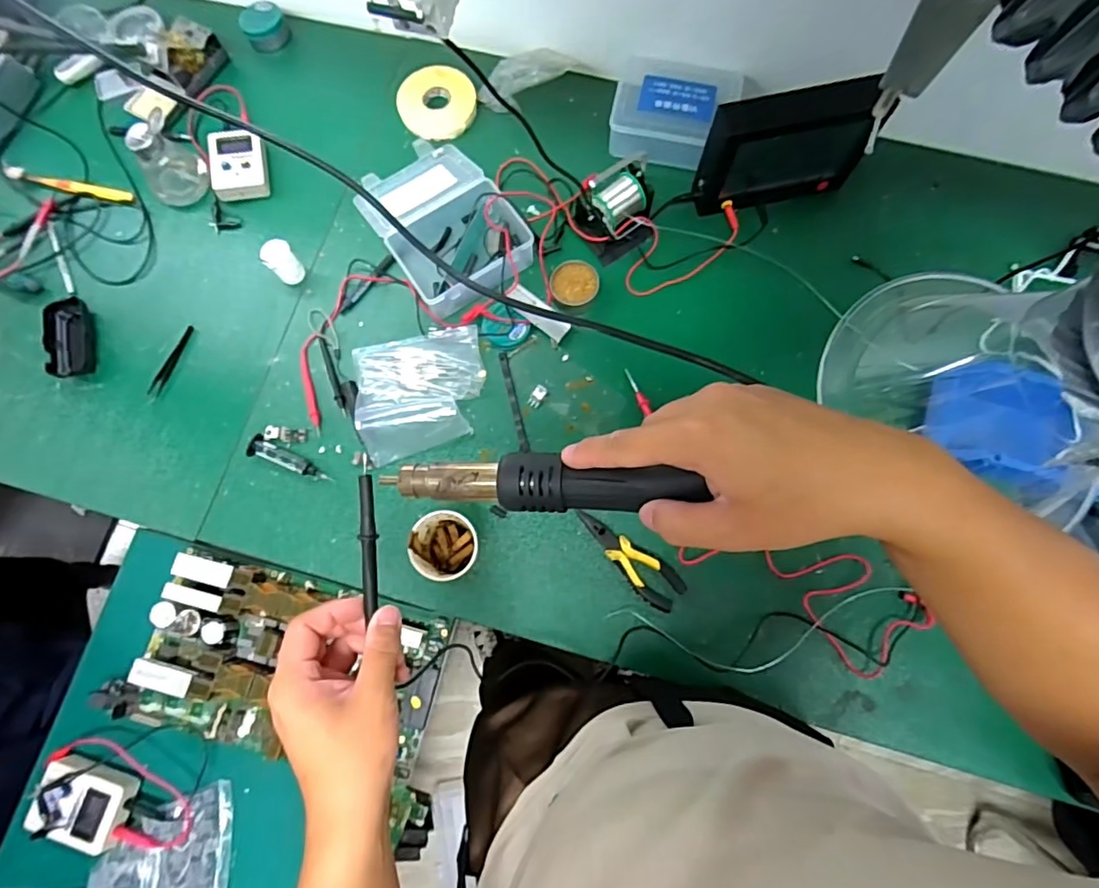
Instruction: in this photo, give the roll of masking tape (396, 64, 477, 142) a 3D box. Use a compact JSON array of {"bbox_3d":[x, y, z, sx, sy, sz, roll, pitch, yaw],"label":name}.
[{"bbox_3d":[-0.166,-0.505,0.833,0.114,0.019,0.117,0,77,1],"label":"roll of masking tape"}]

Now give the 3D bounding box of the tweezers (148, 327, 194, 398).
[{"bbox_3d":[-0.510,-0.113,0.764,0.018,0.006,0.105,18,78,5],"label":"tweezers"}]

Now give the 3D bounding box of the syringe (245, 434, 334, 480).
[{"bbox_3d":[-0.328,0.020,0.714,0.119,0.014,0.027,21,78,6],"label":"syringe"}]

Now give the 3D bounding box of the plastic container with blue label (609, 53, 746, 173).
[{"bbox_3d":[0.170,-0.455,0.780,0.165,0.057,0.129,13,77,4],"label":"plastic container with blue label"}]

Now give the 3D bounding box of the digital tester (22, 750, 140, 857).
[{"bbox_3d":[-0.516,0.393,0.623,0.103,0.027,0.083,16,78,5],"label":"digital tester"}]

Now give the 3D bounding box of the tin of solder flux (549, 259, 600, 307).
[{"bbox_3d":[0.033,-0.211,0.752,0.063,0.026,0.058,-1,77,1],"label":"tin of solder flux"}]

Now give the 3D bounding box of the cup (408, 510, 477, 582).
[{"bbox_3d":[-0.116,0.117,0.650,0.068,0.083,0.071,0,77,1],"label":"cup"}]

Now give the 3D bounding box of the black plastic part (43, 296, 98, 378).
[{"bbox_3d":[-0.642,-0.144,0.758,0.061,0.014,0.111,-13,77,-2],"label":"black plastic part"}]

